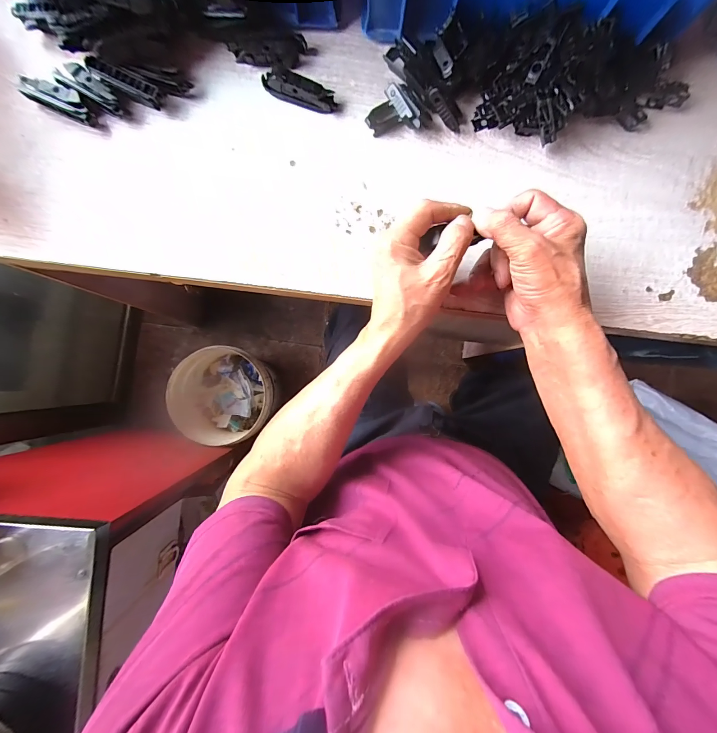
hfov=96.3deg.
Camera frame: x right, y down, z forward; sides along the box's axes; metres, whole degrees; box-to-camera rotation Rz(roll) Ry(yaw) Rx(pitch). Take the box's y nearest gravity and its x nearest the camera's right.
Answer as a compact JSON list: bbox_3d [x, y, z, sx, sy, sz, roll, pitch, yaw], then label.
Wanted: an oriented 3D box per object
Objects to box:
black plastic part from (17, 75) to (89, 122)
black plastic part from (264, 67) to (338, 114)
[{"bbox_3d":[-0.307,-0.272,0.324,0.067,0.011,0.022,24,89,0],"label":"black plastic part"},{"bbox_3d":[-0.063,-0.289,0.336,0.077,0.020,0.022,18,89,0],"label":"black plastic part"}]

